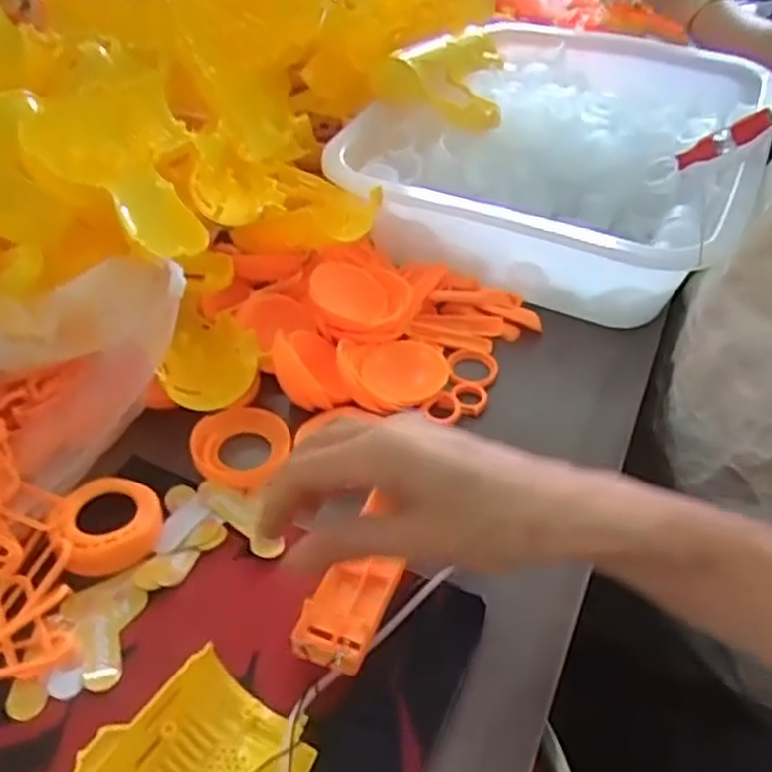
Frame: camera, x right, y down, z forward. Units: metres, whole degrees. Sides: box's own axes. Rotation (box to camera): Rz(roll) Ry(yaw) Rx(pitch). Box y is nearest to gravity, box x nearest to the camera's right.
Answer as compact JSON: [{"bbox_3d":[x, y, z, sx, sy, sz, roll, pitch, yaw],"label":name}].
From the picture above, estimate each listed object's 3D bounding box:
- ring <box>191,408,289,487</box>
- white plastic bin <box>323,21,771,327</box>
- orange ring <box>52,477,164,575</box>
[{"bbox_3d":[-0.087,0.038,0.453,0.057,0.015,0.055,0,43,0],"label":"ring"},{"bbox_3d":[0.154,-0.201,0.631,0.265,0.082,0.388,23,47,22],"label":"white plastic bin"},{"bbox_3d":[-0.148,0.072,0.404,0.053,0.012,0.056,0,43,0],"label":"orange ring"}]

